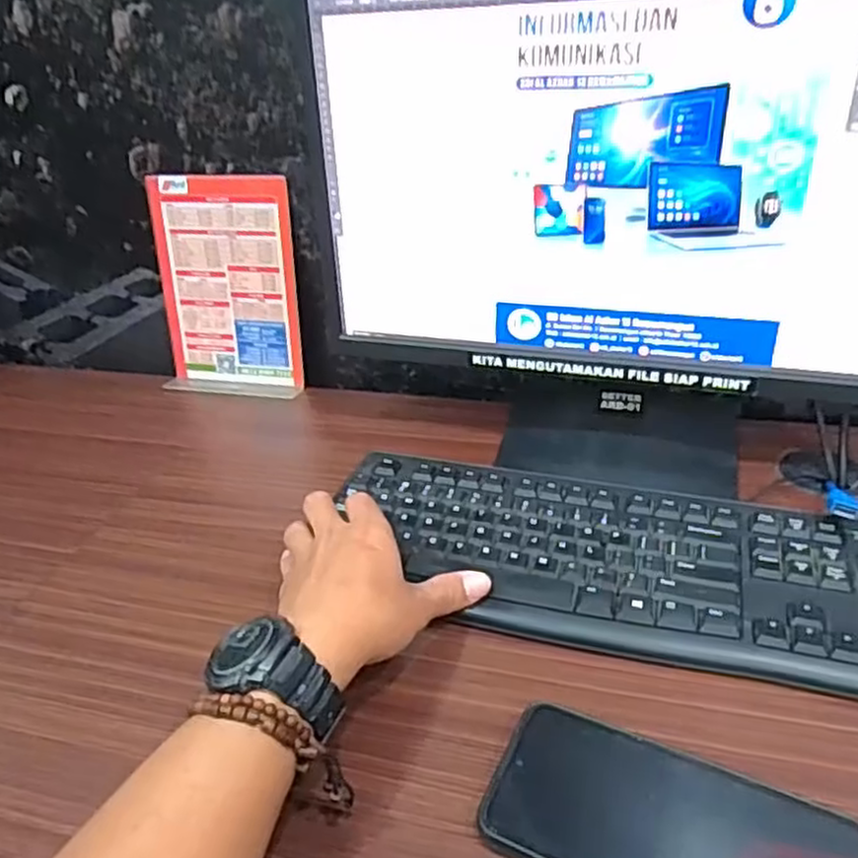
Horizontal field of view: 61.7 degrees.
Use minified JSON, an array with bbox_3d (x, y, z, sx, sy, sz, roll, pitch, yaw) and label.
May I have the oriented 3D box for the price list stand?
[{"bbox_3d":[-0.207,-0.142,0.731,0.149,0.208,0.053,5,32,13],"label":"price list stand"}]

